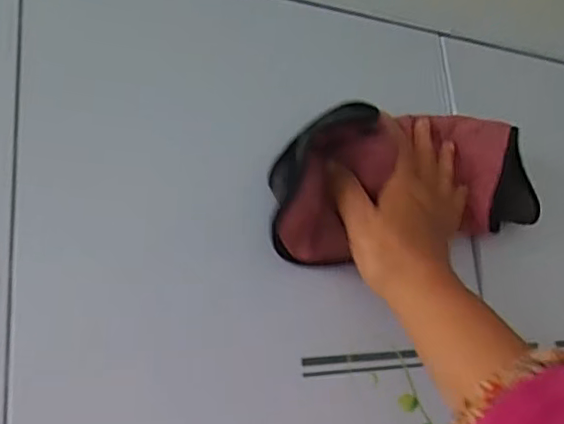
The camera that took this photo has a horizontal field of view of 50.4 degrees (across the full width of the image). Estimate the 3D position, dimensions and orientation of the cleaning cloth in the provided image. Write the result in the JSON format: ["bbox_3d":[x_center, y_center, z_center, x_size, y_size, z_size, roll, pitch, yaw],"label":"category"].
[{"bbox_3d":[0.104,-0.028,0.466,0.258,0.112,0.041,-4,-12,-28],"label":"cleaning cloth"}]

